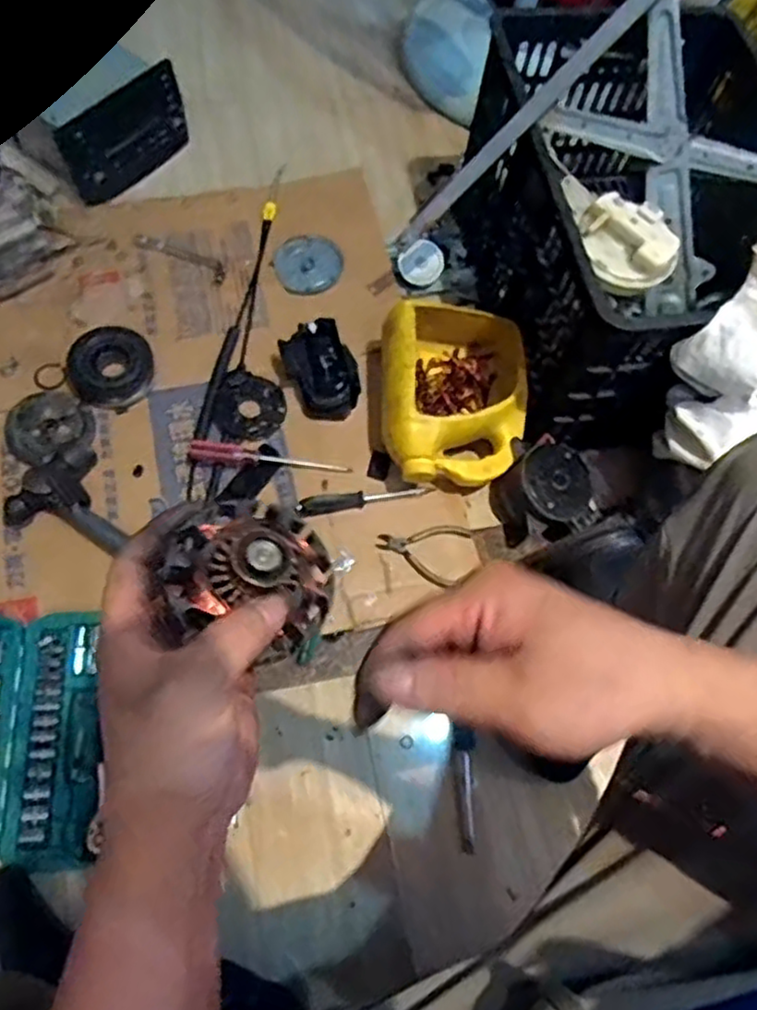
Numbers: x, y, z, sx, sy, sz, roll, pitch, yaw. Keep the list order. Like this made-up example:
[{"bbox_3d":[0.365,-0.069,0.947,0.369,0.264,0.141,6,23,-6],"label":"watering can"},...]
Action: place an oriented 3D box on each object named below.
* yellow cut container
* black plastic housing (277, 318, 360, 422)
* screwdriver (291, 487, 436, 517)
[{"bbox_3d":[0.096,-0.134,0.884,0.179,0.115,0.224,2,63,2],"label":"yellow cut container"},{"bbox_3d":[-0.073,-0.177,0.914,0.083,0.054,0.122,-24,65,-10],"label":"black plastic housing"},{"bbox_3d":[-0.013,-0.007,0.876,0.176,0.016,0.023,-8,63,-17],"label":"screwdriver"}]

